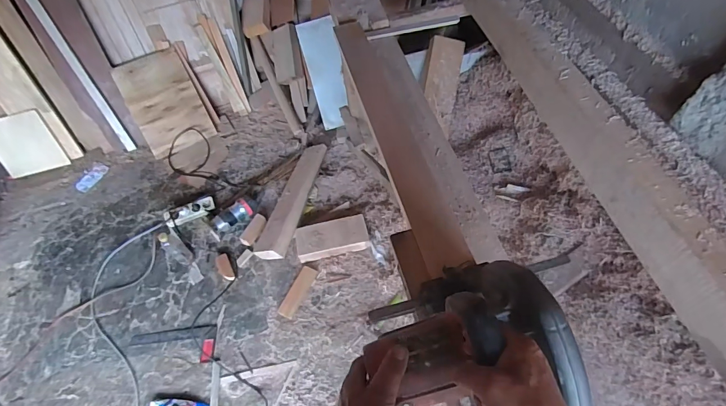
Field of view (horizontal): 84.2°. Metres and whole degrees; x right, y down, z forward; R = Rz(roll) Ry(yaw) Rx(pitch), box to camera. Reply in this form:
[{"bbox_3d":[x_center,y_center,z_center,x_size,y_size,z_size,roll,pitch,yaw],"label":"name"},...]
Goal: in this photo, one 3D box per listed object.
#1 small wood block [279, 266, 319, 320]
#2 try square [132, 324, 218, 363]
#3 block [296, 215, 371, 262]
[{"bbox_3d":[-0.228,0.310,1.412,0.055,0.011,0.189,21,61,17],"label":"small wood block"},{"bbox_3d":[-0.650,0.481,1.362,0.300,0.024,0.117,-4,57,1],"label":"try square"},{"bbox_3d":[-0.115,0.133,1.499,0.266,0.057,0.141,-12,57,-4],"label":"block"}]

